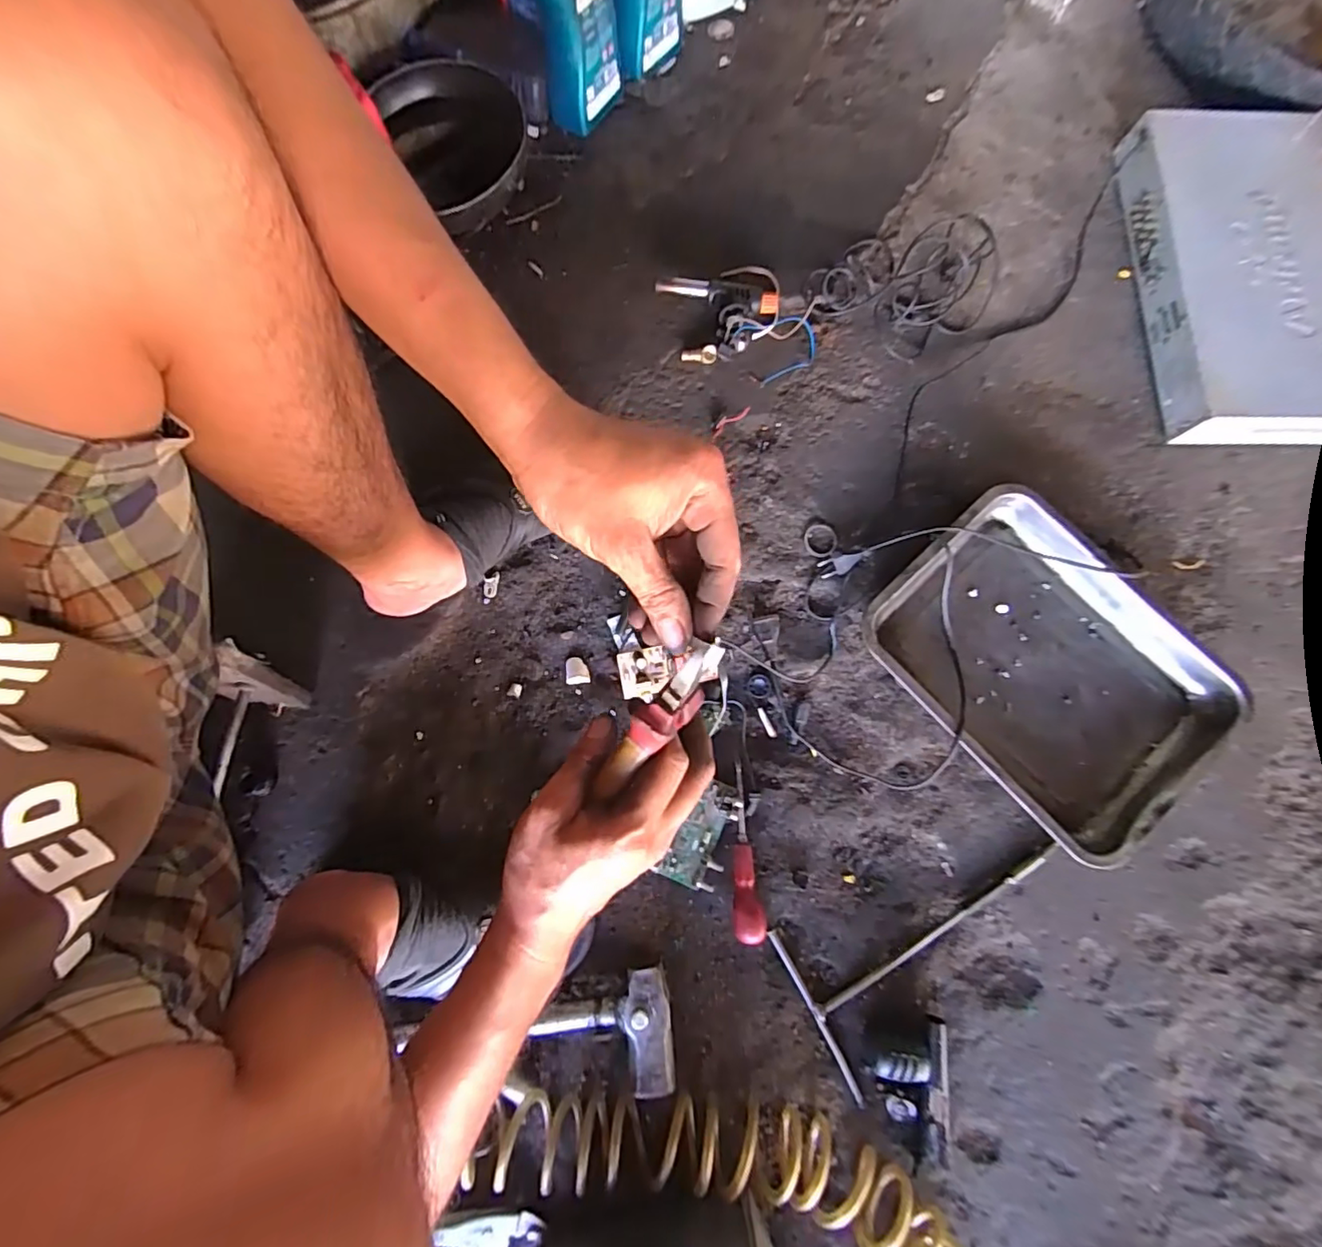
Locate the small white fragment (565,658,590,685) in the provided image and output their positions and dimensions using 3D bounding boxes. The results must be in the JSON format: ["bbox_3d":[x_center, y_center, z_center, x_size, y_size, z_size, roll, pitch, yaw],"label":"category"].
[{"bbox_3d":[-0.097,0.055,0.659,0.027,0.008,0.030,-3,79,0],"label":"small white fragment"}]

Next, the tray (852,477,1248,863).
[{"bbox_3d":[0.420,0.044,0.628,0.269,0.047,0.346,-41,81,-7],"label":"tray"}]

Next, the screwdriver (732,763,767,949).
[{"bbox_3d":[0.085,0.238,0.598,0.030,0.025,0.172,-4,79,0],"label":"screwdriver"}]

